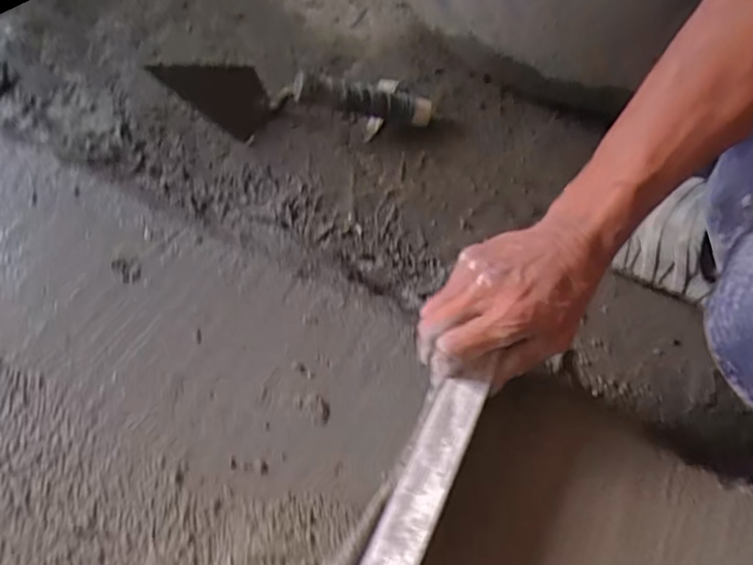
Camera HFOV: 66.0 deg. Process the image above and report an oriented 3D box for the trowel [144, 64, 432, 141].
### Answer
[{"bbox_3d":[-0.078,-0.194,0.590,0.272,0.061,0.077,1,63,-3],"label":"trowel"}]

